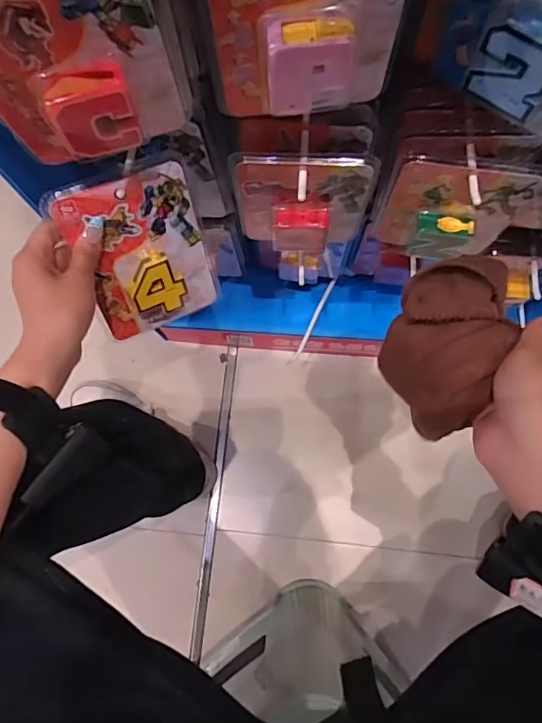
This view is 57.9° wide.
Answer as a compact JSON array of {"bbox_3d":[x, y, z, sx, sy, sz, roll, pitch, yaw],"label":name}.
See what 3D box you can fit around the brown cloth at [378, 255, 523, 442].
[{"bbox_3d":[0.132,-0.019,0.363,0.082,0.066,0.130,24,77,8],"label":"brown cloth"}]

